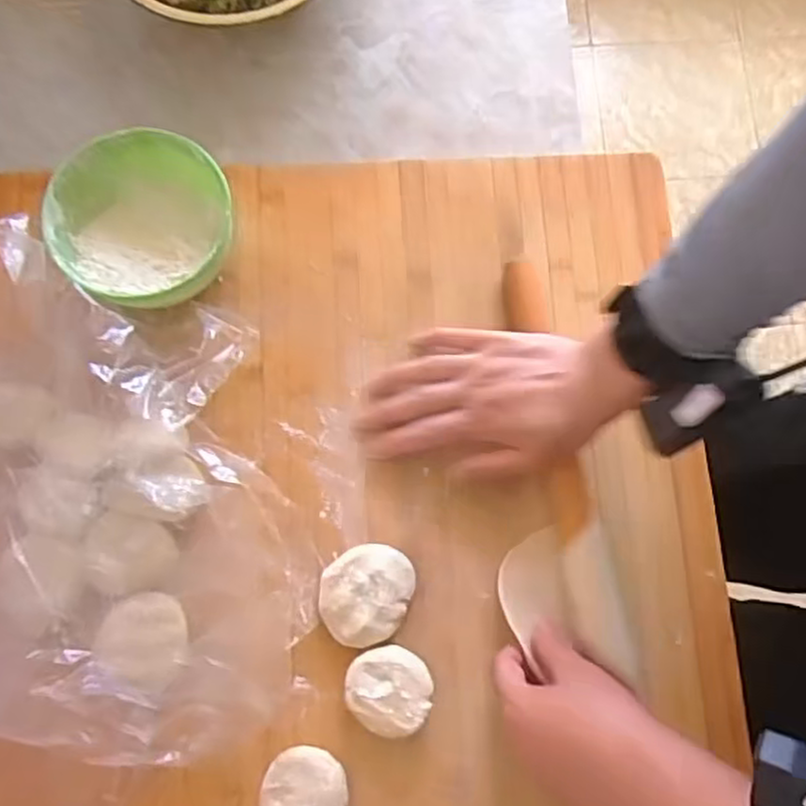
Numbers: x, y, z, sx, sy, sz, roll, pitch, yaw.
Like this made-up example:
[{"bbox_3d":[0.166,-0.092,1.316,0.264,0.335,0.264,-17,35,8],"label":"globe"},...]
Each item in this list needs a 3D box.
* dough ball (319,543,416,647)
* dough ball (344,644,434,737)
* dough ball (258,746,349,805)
[{"bbox_3d":[-0.026,0.131,0.502,0.059,0.024,0.068,21,77,6],"label":"dough ball"},{"bbox_3d":[-0.009,0.191,0.488,0.056,0.028,0.053,0,76,0],"label":"dough ball"},{"bbox_3d":[-0.064,0.255,0.473,0.054,0.023,0.056,0,76,0],"label":"dough ball"}]

